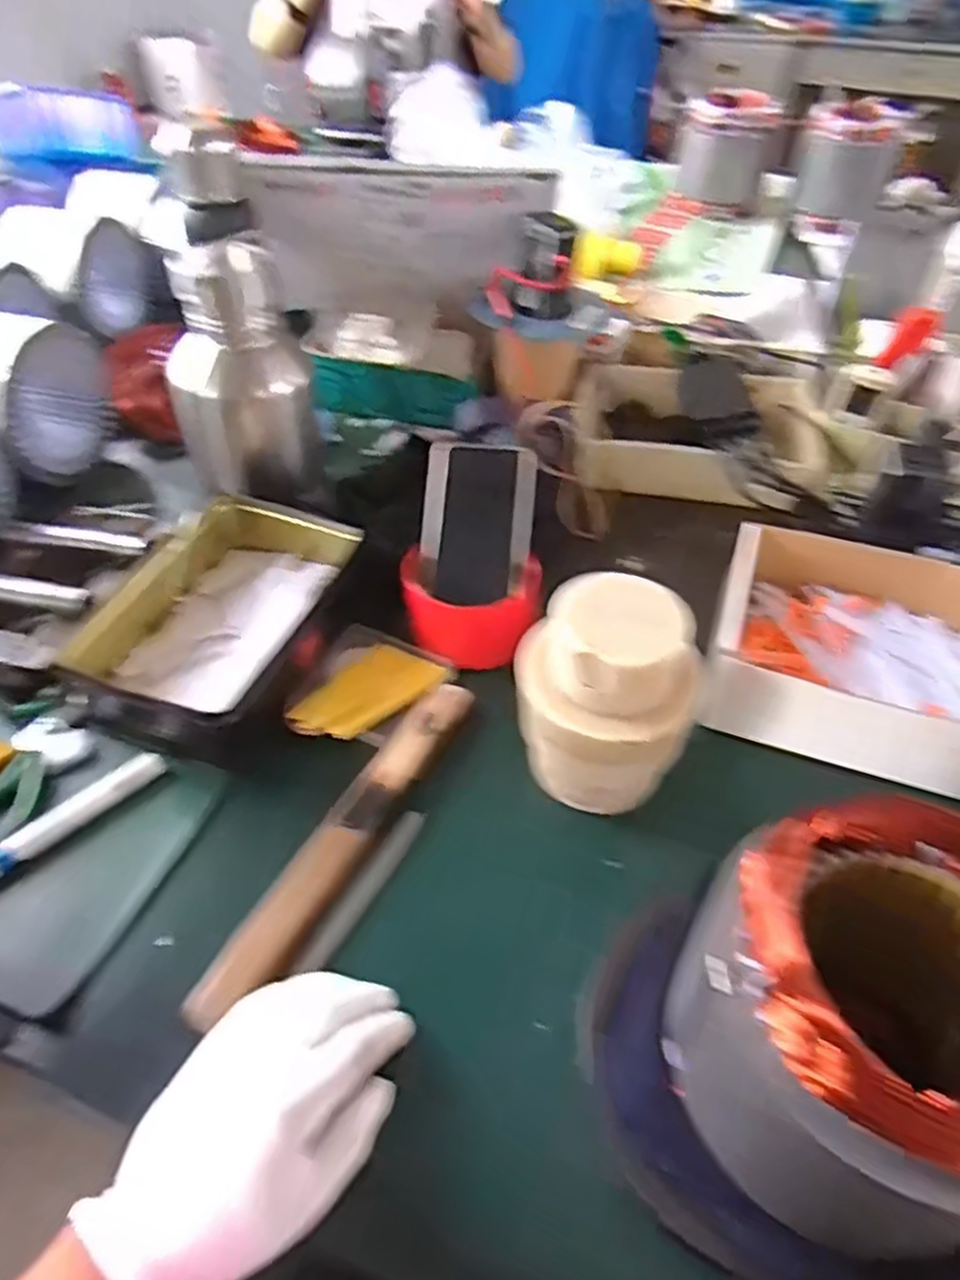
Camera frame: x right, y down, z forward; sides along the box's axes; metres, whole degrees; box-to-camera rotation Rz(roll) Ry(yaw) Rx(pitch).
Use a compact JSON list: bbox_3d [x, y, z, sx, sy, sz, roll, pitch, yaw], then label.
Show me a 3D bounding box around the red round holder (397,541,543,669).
[{"bbox_3d":[-0.008,-0.021,0.627,0.111,0.056,0.082,2,46,2],"label":"red round holder"}]

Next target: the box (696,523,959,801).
[{"bbox_3d":[0.310,0.007,0.580,0.247,0.061,0.196,13,48,12],"label":"box"}]

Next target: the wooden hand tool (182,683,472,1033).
[{"bbox_3d":[-0.084,0.124,0.506,0.035,0.022,0.277,22,50,20],"label":"wooden hand tool"}]

